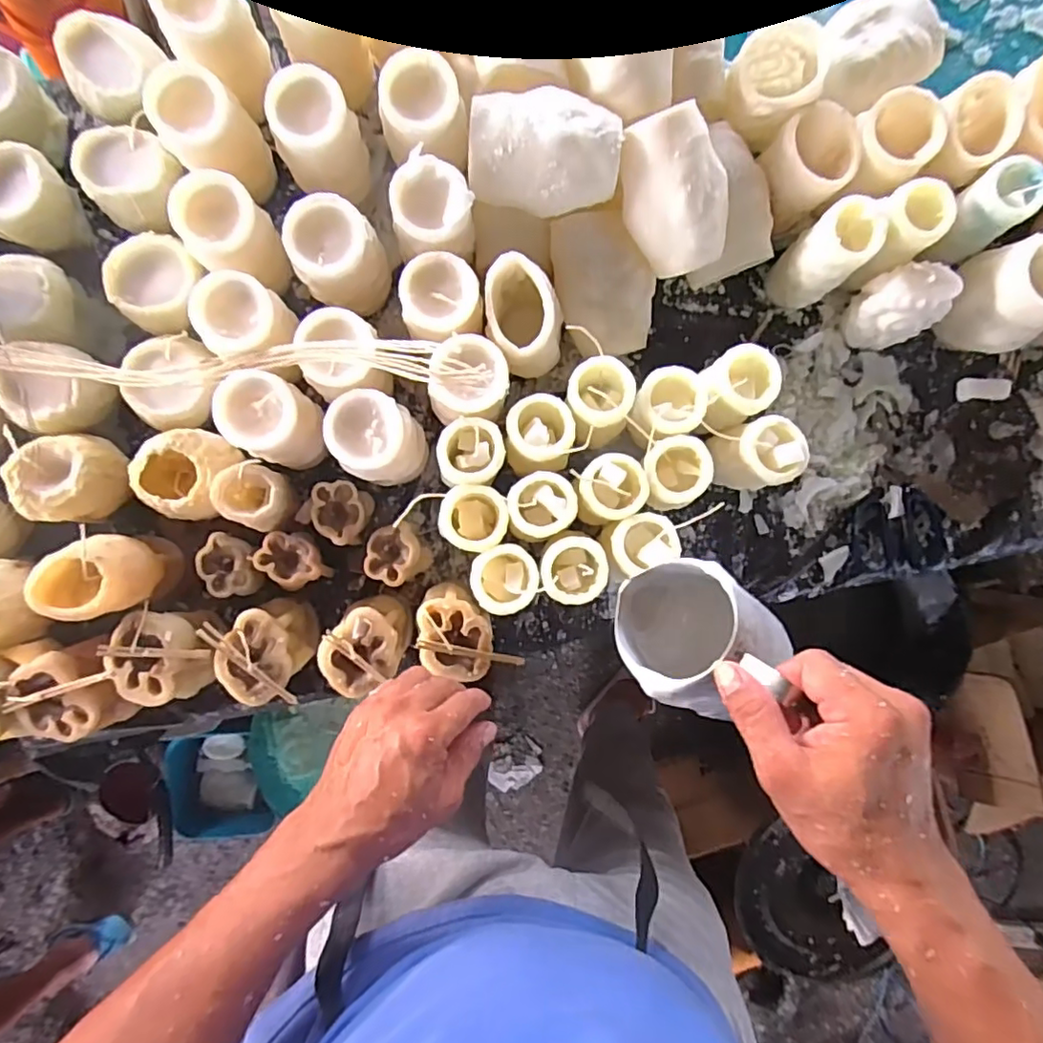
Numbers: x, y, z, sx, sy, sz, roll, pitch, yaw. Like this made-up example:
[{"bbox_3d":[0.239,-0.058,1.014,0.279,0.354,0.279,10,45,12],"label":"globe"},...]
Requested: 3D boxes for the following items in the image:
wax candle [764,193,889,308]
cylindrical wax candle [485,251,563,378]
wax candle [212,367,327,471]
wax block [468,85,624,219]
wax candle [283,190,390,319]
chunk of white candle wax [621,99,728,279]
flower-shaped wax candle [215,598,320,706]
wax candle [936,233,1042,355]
[{"bbox_3d":[0.255,-0.224,0.513,0.053,0.101,0.051,0,91,-3],"label":"wax candle"},{"bbox_3d":[0.004,-0.163,0.494,0.062,0.088,0.080,-5,91,-2],"label":"cylindrical wax candle"},{"bbox_3d":[-0.192,-0.081,0.472,0.072,0.066,0.067,35,89,-3],"label":"wax candle"},{"bbox_3d":[0.018,-0.285,0.460,0.113,0.030,0.079,6,91,-3],"label":"wax block"},{"bbox_3d":[-0.143,-0.211,0.482,0.073,0.081,0.067,-24,92,-2],"label":"wax candle"},{"bbox_3d":[0.126,-0.261,0.477,0.081,0.033,0.113,-24,114,0],"label":"chunk of white candle wax"},{"bbox_3d":[-0.207,0.105,0.501,0.062,0.075,0.060,0,91,-3],"label":"flower-shaped wax candle"},{"bbox_3d":[0.410,-0.189,0.513,0.064,0.098,0.075,11,90,-3],"label":"wax candle"}]

